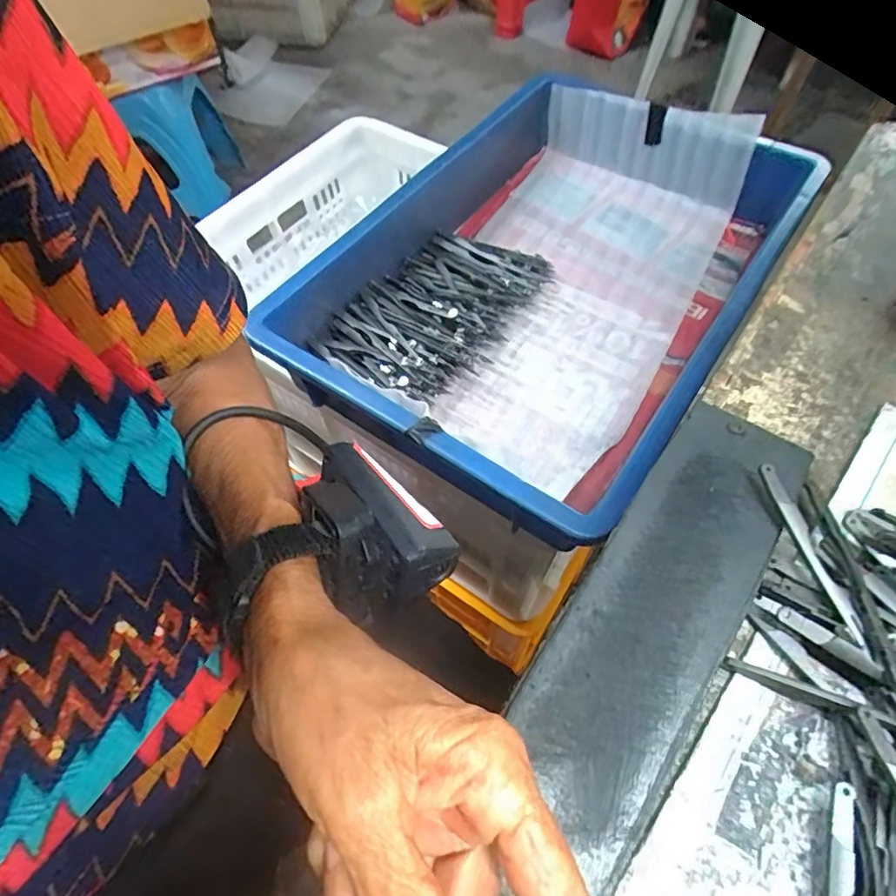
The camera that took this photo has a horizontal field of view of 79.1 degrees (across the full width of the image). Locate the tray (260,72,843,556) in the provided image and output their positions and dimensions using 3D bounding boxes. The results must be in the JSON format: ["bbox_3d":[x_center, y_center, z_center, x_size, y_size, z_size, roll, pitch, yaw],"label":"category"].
[{"bbox_3d":[0.087,-0.147,0.450,0.287,0.081,0.419,31,65,19],"label":"tray"}]

